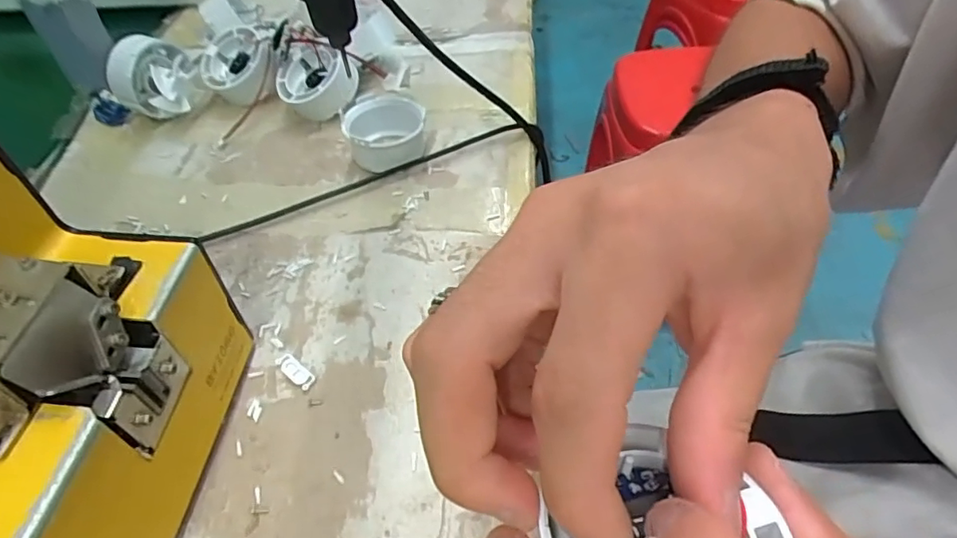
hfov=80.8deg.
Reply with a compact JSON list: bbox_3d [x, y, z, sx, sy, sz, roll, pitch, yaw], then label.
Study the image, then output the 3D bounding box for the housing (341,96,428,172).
[{"bbox_3d":[-0.061,-0.089,0.372,0.050,0.028,0.053,-10,49,-5],"label":"housing"}]

